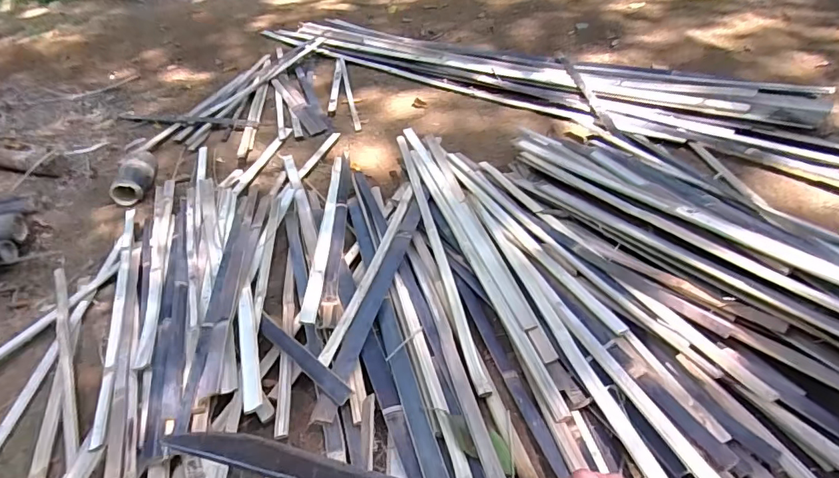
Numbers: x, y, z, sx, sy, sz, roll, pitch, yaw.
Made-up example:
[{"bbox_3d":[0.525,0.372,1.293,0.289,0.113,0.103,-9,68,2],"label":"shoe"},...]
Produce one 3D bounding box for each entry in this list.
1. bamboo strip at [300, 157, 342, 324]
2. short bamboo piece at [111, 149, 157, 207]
[{"bbox_3d":[-0.244,-0.052,1.308,0.036,0.010,0.839,-2,31,-3],"label":"bamboo strip"},{"bbox_3d":[-0.991,-0.226,1.696,0.126,0.093,0.246,-15,40,-9],"label":"short bamboo piece"}]

